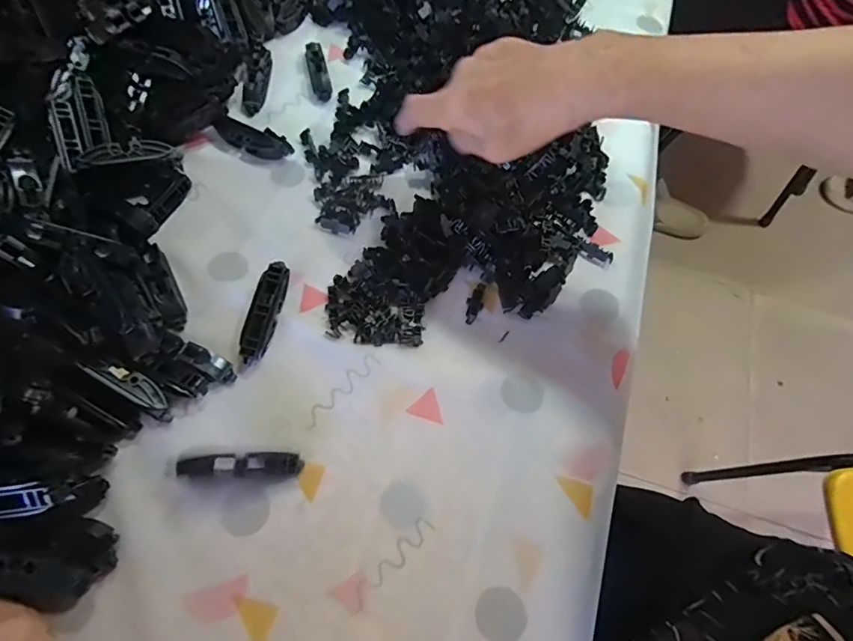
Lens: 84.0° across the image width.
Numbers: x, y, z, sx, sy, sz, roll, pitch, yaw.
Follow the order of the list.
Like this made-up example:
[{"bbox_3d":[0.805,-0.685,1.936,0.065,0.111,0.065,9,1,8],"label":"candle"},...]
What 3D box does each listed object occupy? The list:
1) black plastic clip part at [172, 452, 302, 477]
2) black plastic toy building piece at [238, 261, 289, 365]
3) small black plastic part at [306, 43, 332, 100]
[{"bbox_3d":[-0.125,0.097,0.321,0.077,0.013,0.016,5,66,-21],"label":"black plastic clip part"},{"bbox_3d":[-0.125,-0.006,0.365,0.017,0.019,0.079,13,67,2],"label":"black plastic toy building piece"},{"bbox_3d":[-0.110,-0.255,0.481,0.018,0.017,0.072,-13,68,-8],"label":"small black plastic part"}]

